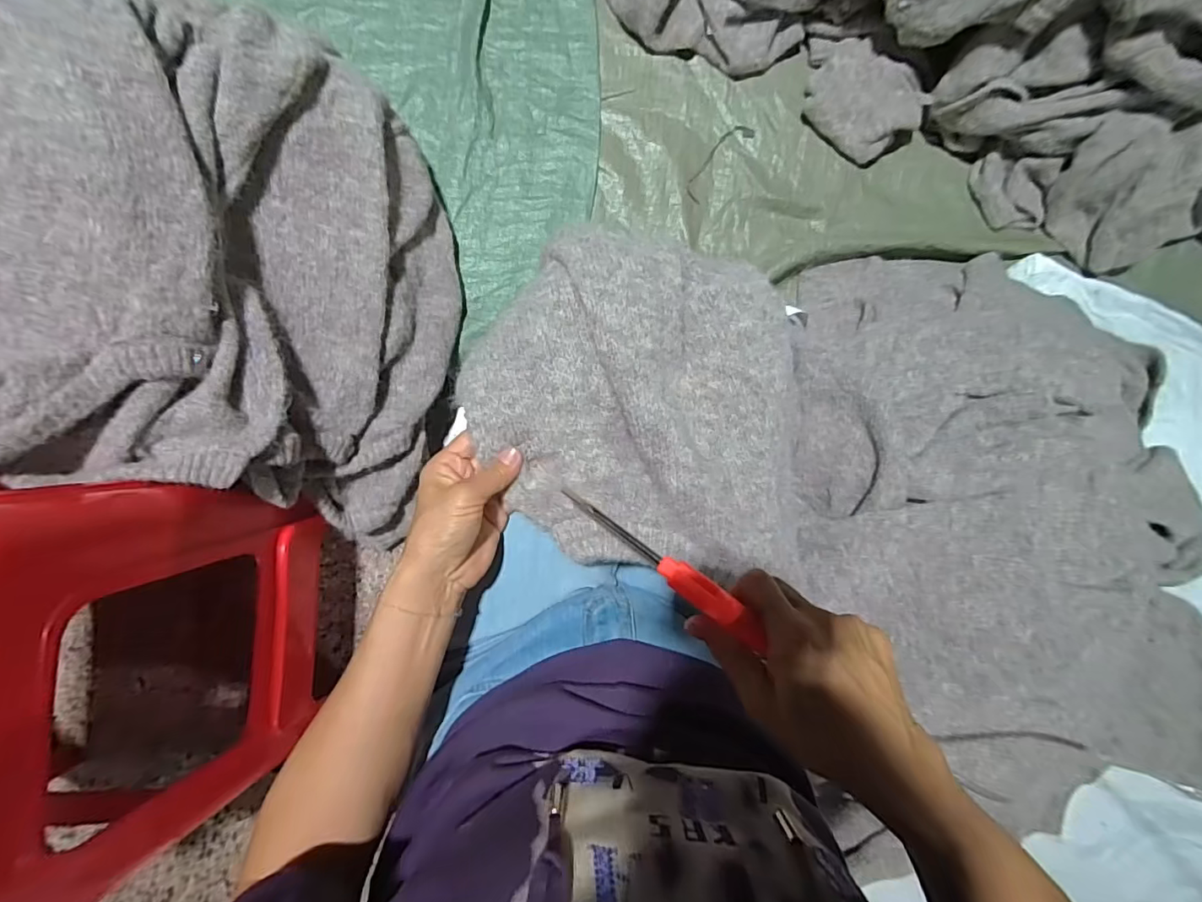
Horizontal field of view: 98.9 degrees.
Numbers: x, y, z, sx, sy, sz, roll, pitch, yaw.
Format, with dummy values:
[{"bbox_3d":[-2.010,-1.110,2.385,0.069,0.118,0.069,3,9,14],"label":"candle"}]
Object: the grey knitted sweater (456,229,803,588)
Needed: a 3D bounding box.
[{"bbox_3d":[0.036,-0.042,0.414,0.276,0.053,0.265,4,86,-7],"label":"grey knitted sweater"}]

